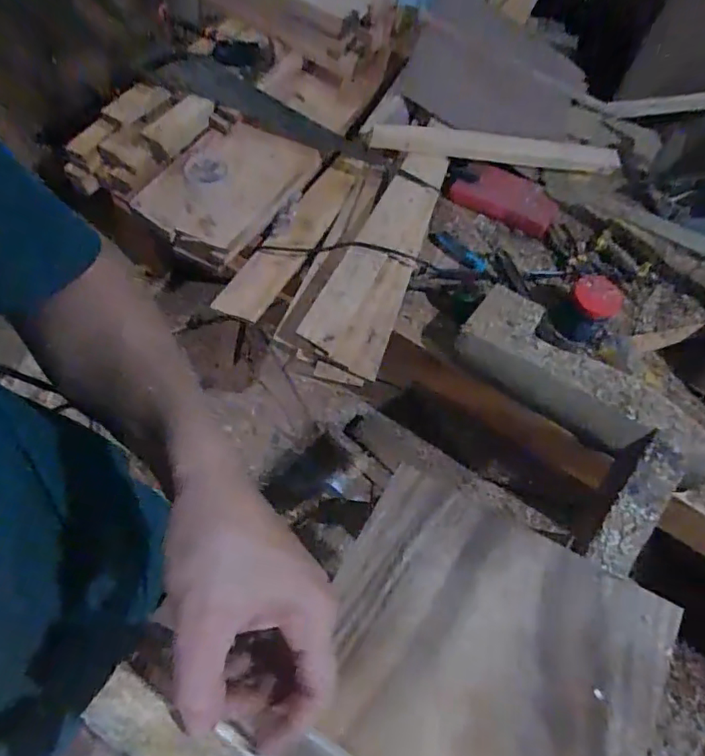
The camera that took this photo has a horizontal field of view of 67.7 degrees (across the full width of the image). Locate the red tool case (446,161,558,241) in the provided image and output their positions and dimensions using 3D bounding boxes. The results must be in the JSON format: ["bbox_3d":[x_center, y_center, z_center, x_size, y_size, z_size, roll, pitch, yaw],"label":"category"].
[{"bbox_3d":[0.346,-0.422,1.224,0.265,0.044,0.116,30,105,5],"label":"red tool case"}]

